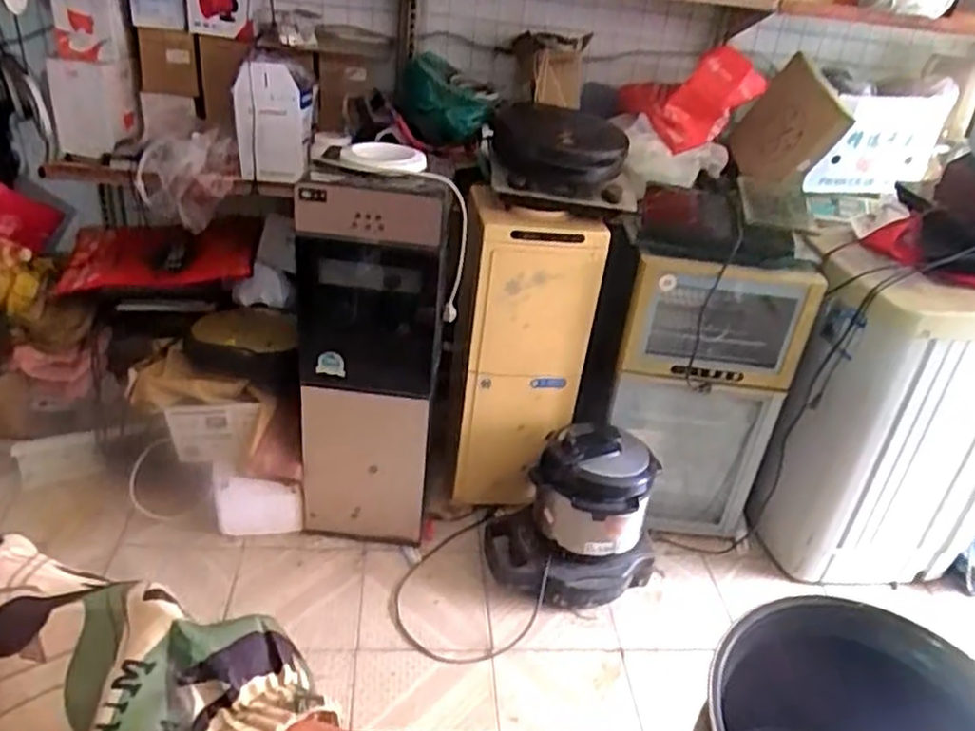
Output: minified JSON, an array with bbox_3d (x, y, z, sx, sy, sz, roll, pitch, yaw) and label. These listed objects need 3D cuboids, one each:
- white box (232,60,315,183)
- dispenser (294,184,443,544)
[{"bbox_3d":[-0.481,-0.550,1.663,0.174,0.258,0.091,-4,33,-17],"label":"white box"},{"bbox_3d":[-0.280,-0.018,1.689,0.293,0.879,0.336,1,32,-10],"label":"dispenser"}]

